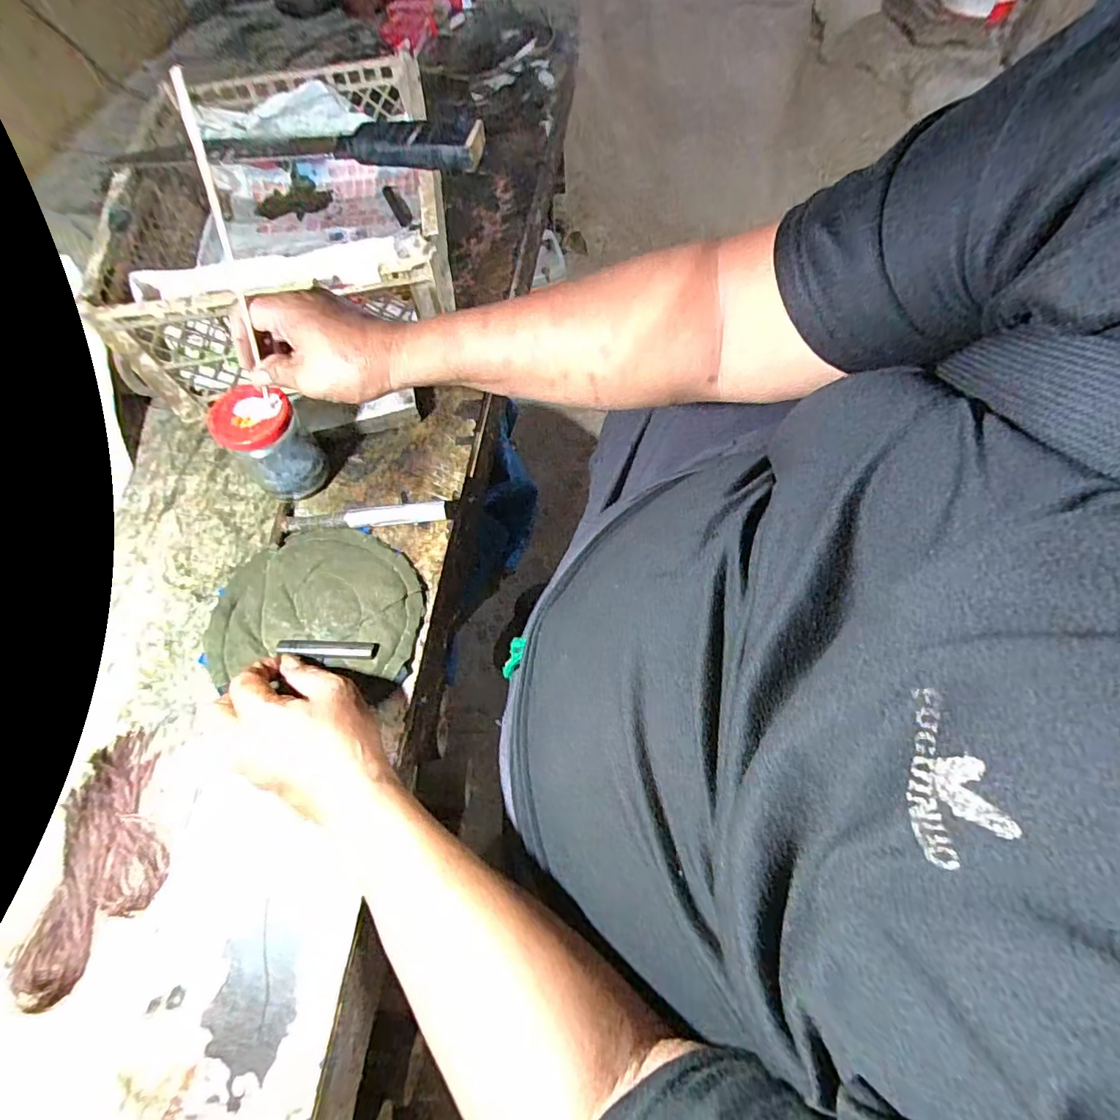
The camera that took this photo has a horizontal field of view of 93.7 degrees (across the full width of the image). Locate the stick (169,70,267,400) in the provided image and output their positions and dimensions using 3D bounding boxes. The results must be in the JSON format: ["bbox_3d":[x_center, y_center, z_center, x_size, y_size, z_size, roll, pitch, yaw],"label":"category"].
[{"bbox_3d":[-0.214,-0.187,0.343,0.006,0.217,0.007,1,63,-18],"label":"stick"}]

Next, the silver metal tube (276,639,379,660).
[{"bbox_3d":[-0.190,0.072,0.429,0.082,0.008,0.015,4,64,2],"label":"silver metal tube"}]

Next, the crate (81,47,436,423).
[{"bbox_3d":[-0.295,-0.384,0.589,0.305,0.142,0.406,-13,63,-2],"label":"crate"}]

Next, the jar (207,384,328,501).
[{"bbox_3d":[-0.260,-0.103,0.476,0.068,0.094,0.060,-36,67,-14],"label":"jar"}]

